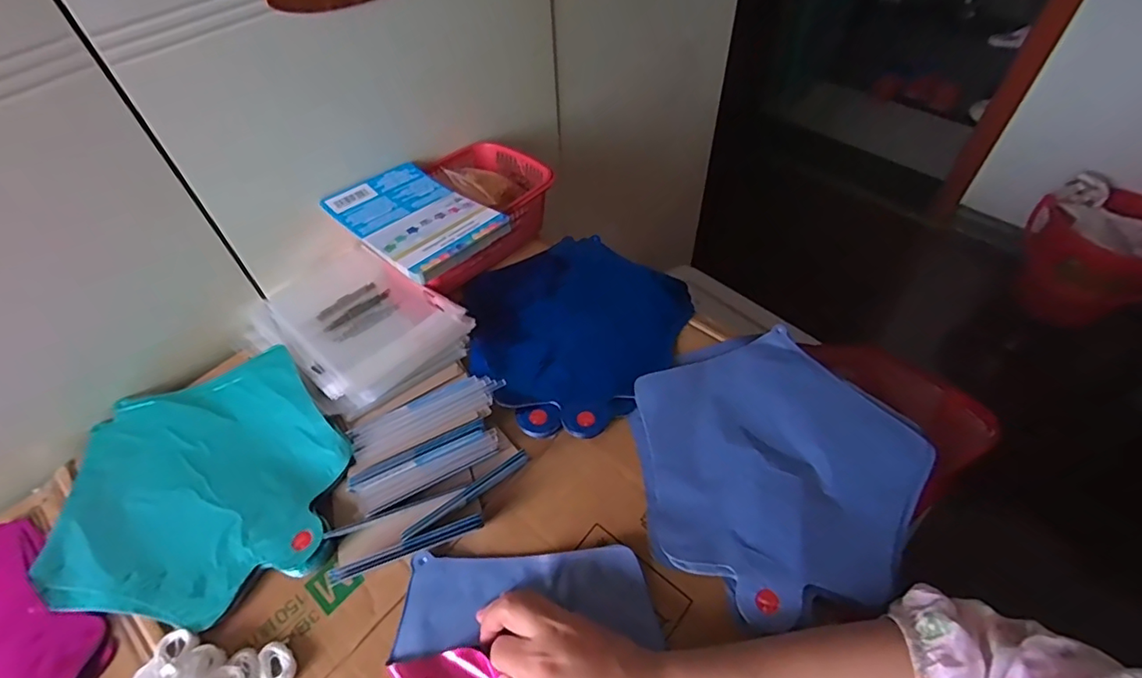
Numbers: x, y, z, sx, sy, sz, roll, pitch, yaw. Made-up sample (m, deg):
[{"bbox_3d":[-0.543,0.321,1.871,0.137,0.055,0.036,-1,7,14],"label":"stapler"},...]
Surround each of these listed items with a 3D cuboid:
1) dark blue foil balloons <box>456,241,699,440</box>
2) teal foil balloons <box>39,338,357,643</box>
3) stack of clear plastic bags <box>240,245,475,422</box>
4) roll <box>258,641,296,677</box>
[{"bbox_3d":[-0.003,-0.024,0.564,0.229,0.012,0.232,-36,57,-24],"label":"dark blue foil balloons"},{"bbox_3d":[-0.309,0.116,0.459,0.226,0.021,0.229,-18,52,-12],"label":"teal foil balloons"},{"bbox_3d":[-0.223,-0.017,0.556,0.212,0.029,0.151,33,59,26],"label":"stack of clear plastic bags"},{"bbox_3d":[-0.200,0.222,0.372,0.019,0.009,0.031,-34,56,-23],"label":"roll"}]

